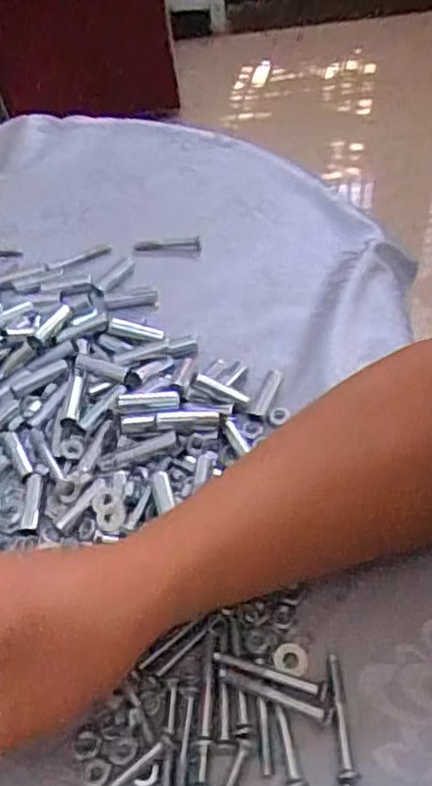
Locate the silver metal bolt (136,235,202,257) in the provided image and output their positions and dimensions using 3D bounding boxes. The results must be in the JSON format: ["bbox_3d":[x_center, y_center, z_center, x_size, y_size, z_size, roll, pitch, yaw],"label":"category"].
[{"bbox_3d":[-0.039,-0.117,0.565,0.052,0.008,0.015,-4,51,4],"label":"silver metal bolt"}]

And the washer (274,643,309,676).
[{"bbox_3d":[0.038,0.131,0.347,0.017,0.004,0.014,12,53,15],"label":"washer"}]

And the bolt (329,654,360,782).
[{"bbox_3d":[0.059,0.150,0.327,0.008,0.008,0.056,-4,51,4],"label":"bolt"}]

